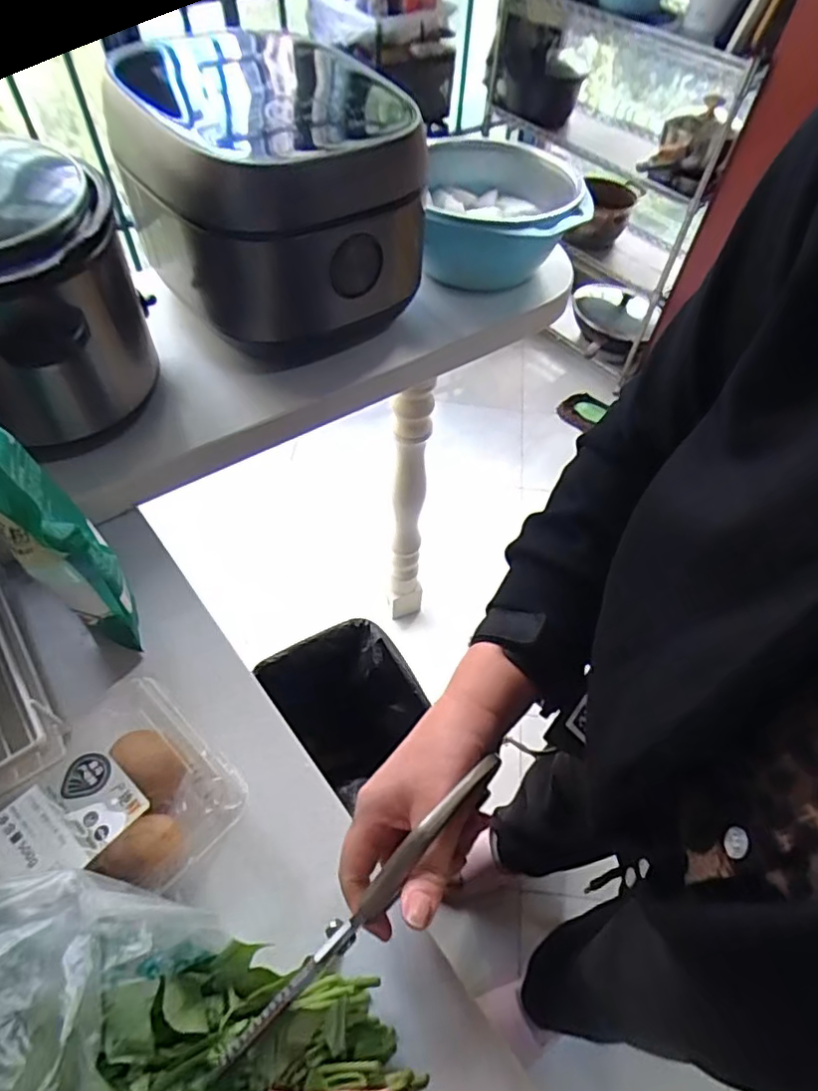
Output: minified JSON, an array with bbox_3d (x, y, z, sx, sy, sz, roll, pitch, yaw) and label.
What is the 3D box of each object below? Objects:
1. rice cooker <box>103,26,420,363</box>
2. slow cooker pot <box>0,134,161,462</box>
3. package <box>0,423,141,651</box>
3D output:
[{"bbox_3d":[-0.142,-0.354,0.637,0.263,0.214,0.286,-25,59,-20],"label":"rice cooker"},{"bbox_3d":[-0.351,-0.222,0.532,0.202,0.201,0.236,-25,59,-20],"label":"slow cooker pot"},{"bbox_3d":[-0.258,-0.007,0.431,0.054,0.201,0.128,-34,63,-25],"label":"package"}]

